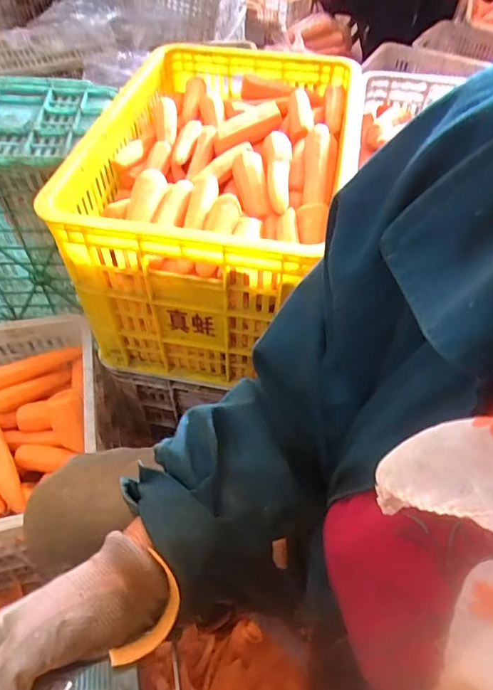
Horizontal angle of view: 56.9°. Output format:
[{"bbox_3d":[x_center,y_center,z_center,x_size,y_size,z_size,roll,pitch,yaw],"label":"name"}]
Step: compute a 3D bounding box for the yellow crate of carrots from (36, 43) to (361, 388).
[{"bbox_3d":[-0.030,-0.232,0.742,0.358,0.274,0.533,8,53,4],"label":"yellow crate of carrots"}]

